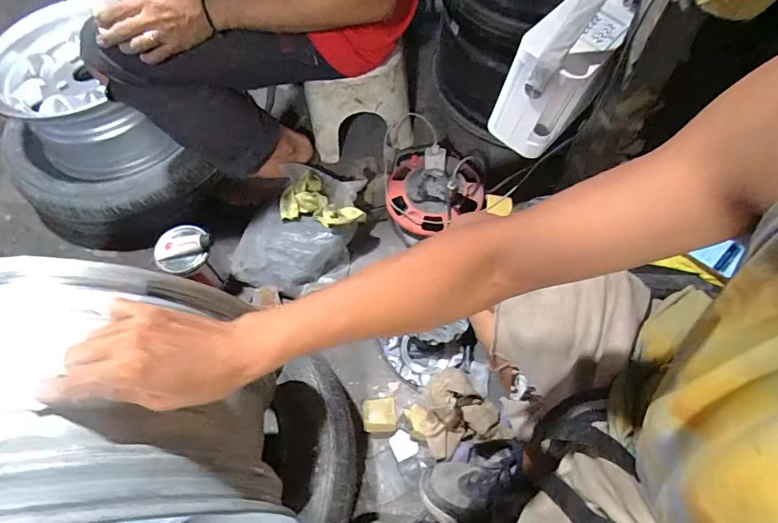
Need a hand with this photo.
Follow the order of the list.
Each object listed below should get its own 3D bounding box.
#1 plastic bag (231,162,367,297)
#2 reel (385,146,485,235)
[{"bbox_3d":[-0.186,-0.076,0.919,0.242,0.109,0.284,14,65,10],"label":"plastic bag"},{"bbox_3d":[0.088,-0.158,0.887,0.202,0.106,0.193,-1,64,2],"label":"reel"}]

